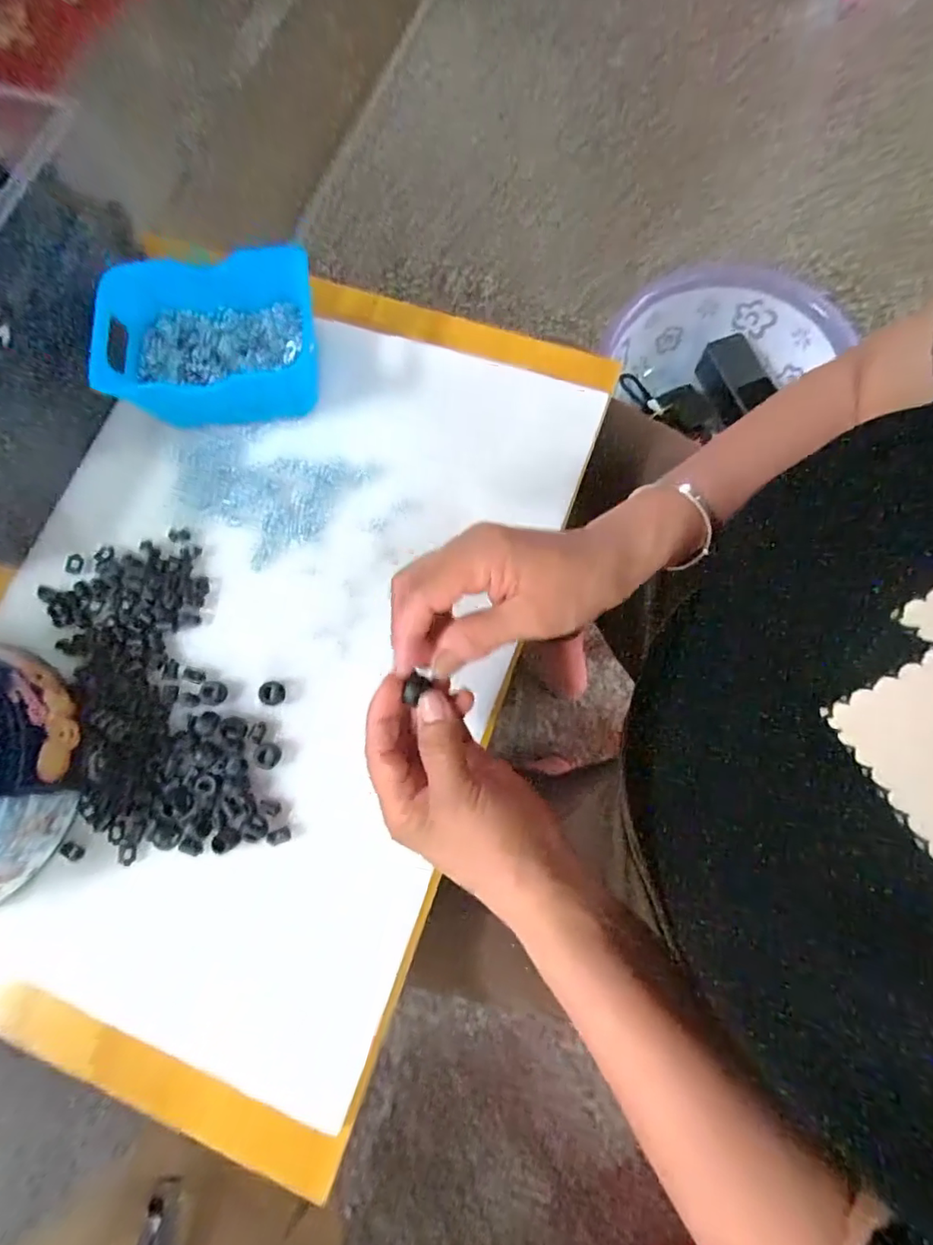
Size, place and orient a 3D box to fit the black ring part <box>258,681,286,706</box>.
[{"bbox_3d":[-0.133,0.049,0.371,0.014,0.013,0.016,5,77,3],"label":"black ring part"}]

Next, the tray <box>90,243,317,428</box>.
[{"bbox_3d":[-0.184,-0.203,0.399,0.148,0.070,0.093,-4,77,1],"label":"tray"}]

